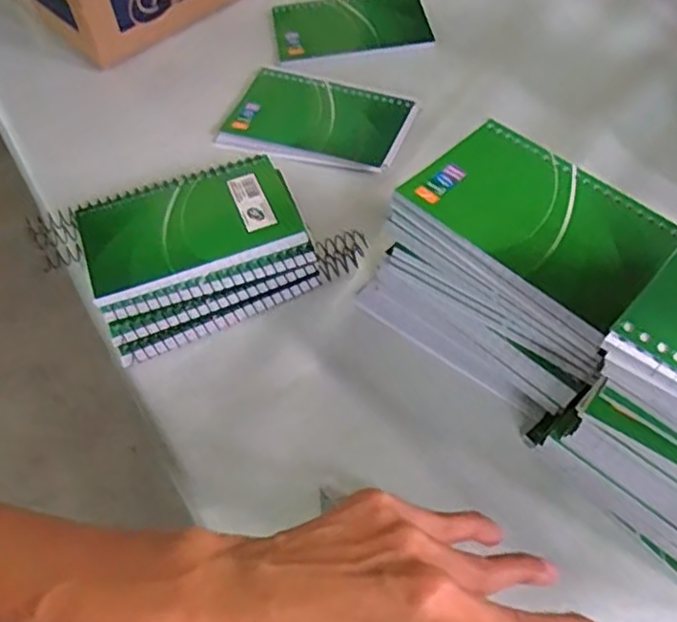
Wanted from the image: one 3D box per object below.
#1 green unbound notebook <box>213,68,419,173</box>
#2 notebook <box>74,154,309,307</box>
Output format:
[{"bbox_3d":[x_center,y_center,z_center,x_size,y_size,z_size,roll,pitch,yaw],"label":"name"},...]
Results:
[{"bbox_3d":[-0.016,-0.145,0.520,0.129,0.007,0.086,17,58,15],"label":"green unbound notebook"},{"bbox_3d":[-0.095,-0.054,0.434,0.130,0.008,0.085,-20,54,-8],"label":"notebook"}]

